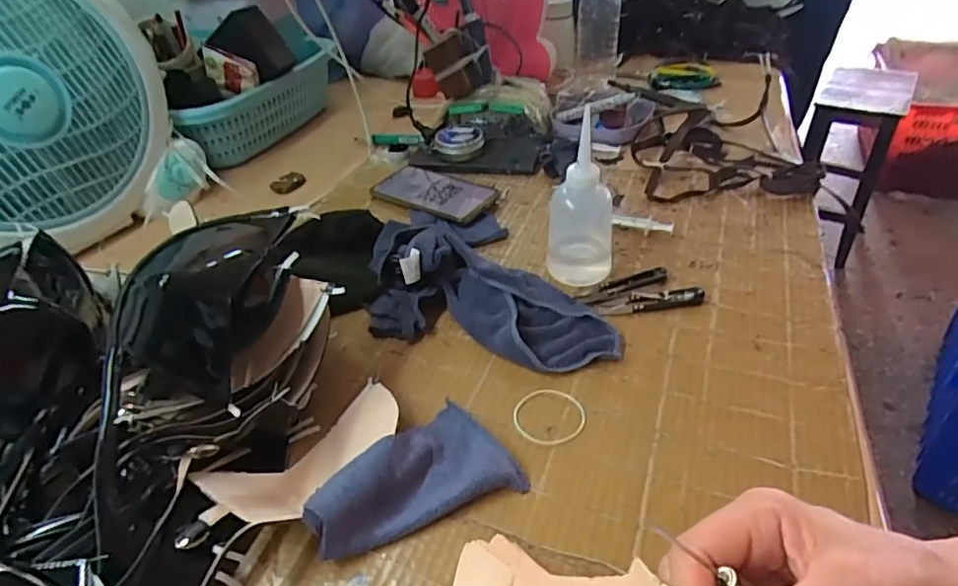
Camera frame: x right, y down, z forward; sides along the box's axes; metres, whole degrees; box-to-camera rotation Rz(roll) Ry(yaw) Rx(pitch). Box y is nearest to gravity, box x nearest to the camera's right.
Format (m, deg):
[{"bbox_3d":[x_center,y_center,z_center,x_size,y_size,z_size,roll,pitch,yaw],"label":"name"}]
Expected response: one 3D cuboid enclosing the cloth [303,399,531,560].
[{"bbox_3d":[-0.050,0.120,0.395,0.137,0.041,0.085,-18,41,-14],"label":"cloth"}]

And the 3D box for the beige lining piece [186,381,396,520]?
[{"bbox_3d":[-0.115,0.122,0.403,0.140,0.044,0.071,-31,46,-27],"label":"beige lining piece"}]

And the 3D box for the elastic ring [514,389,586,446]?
[{"bbox_3d":[0.056,0.096,0.441,0.057,0.004,0.054,-4,40,3],"label":"elastic ring"}]

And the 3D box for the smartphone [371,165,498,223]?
[{"bbox_3d":[-0.059,-0.128,0.710,0.166,0.015,0.085,21,47,29],"label":"smartphone"}]

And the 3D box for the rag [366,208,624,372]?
[{"bbox_3d":[0.006,-0.008,0.525,0.249,0.063,0.125,9,42,17],"label":"rag"}]

